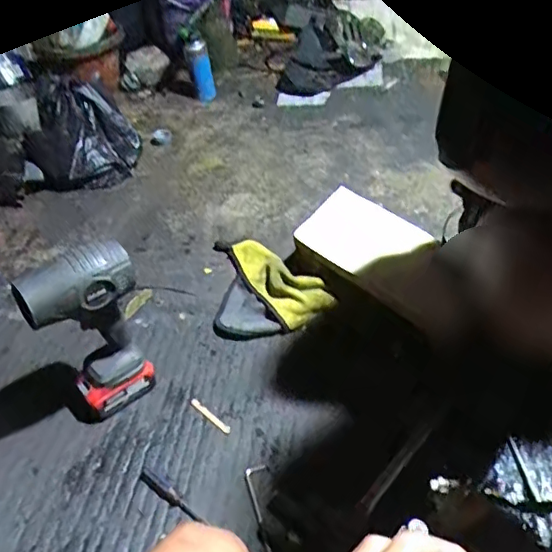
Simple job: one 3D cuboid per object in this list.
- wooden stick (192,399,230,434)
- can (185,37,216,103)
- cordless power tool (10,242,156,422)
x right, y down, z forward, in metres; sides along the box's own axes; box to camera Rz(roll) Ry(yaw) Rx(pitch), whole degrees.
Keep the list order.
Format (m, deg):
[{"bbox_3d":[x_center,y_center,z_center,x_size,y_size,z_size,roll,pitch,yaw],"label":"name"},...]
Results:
[{"bbox_3d":[-0.105,0.225,0.914,0.089,0.004,0.012,30,53,33],"label":"wooden stick"},{"bbox_3d":[-0.206,-0.565,1.554,0.063,0.161,0.072,-10,42,-4],"label":"can"},{"bbox_3d":[-0.267,0.088,0.851,0.069,0.268,0.153,30,53,34],"label":"cordless power tool"}]

